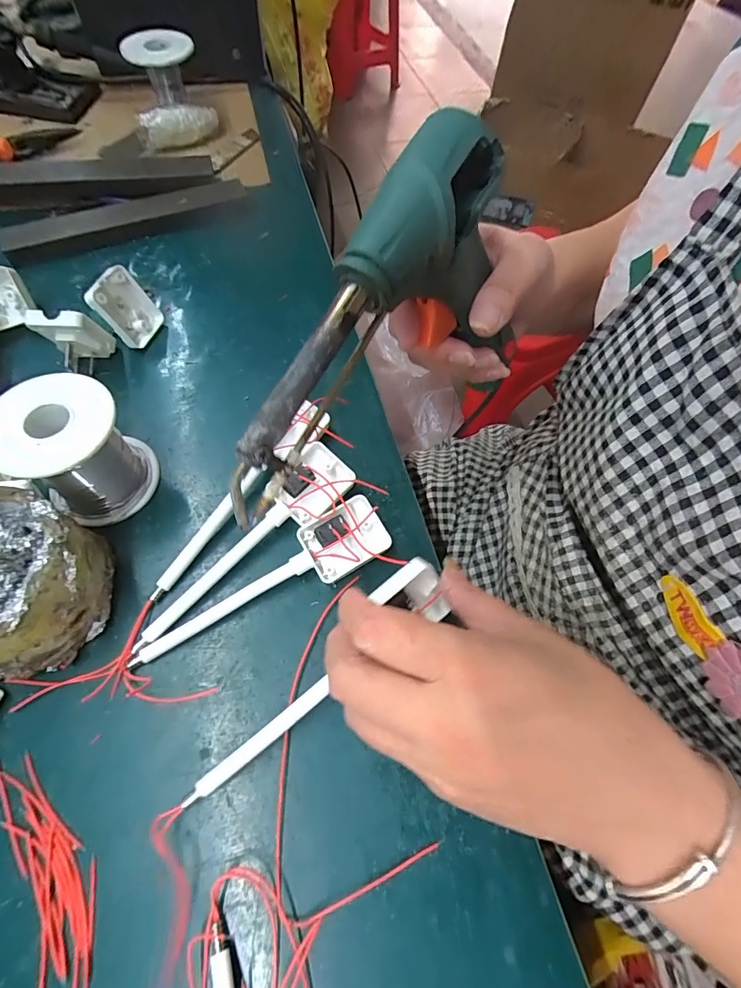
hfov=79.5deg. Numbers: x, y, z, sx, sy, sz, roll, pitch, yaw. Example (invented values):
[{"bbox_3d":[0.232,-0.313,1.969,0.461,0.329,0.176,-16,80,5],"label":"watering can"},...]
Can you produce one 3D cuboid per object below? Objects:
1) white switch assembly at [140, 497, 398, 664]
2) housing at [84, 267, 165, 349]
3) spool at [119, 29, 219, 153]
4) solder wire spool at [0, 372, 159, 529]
[{"bbox_3d":[-0.060,0.048,0.258,0.148,0.020,0.037,-25,66,-12],"label":"white switch assembly"},{"bbox_3d":[-0.185,-0.140,0.333,0.017,0.051,0.040,13,67,25],"label":"housing"},{"bbox_3d":[-0.207,-0.403,0.449,0.077,0.068,0.080,0,63,0],"label":"spool"},{"bbox_3d":[-0.168,-0.023,0.262,0.060,0.075,0.063,0,63,0],"label":"solder wire spool"}]

